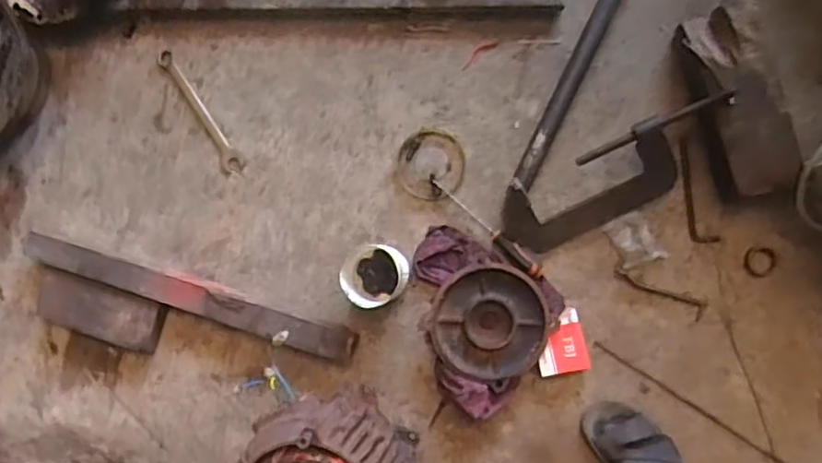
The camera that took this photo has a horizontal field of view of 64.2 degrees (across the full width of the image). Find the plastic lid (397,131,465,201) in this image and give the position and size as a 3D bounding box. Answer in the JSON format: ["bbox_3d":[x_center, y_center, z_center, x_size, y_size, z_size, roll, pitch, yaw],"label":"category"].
[{"bbox_3d":[0.034,-0.110,1.103,0.109,0.009,0.113,0,89,8],"label":"plastic lid"}]

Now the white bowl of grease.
[{"bbox_3d":[-0.055,0.069,1.059,0.099,0.114,0.095,0,89,8],"label":"white bowl of grease"}]

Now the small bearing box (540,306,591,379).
[{"bbox_3d":[0.240,0.181,1.054,0.079,0.031,0.096,-15,87,8],"label":"small bearing box"}]

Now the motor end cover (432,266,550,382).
[{"bbox_3d":[0.127,0.143,1.060,0.178,0.048,0.175,1,89,8],"label":"motor end cover"}]

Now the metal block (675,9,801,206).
[{"bbox_3d":[0.493,-0.192,1.010,0.118,0.090,0.290,-22,86,7],"label":"metal block"}]

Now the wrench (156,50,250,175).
[{"bbox_3d":[-0.377,-0.213,1.167,0.044,0.009,0.258,-35,85,6],"label":"wrench"}]

